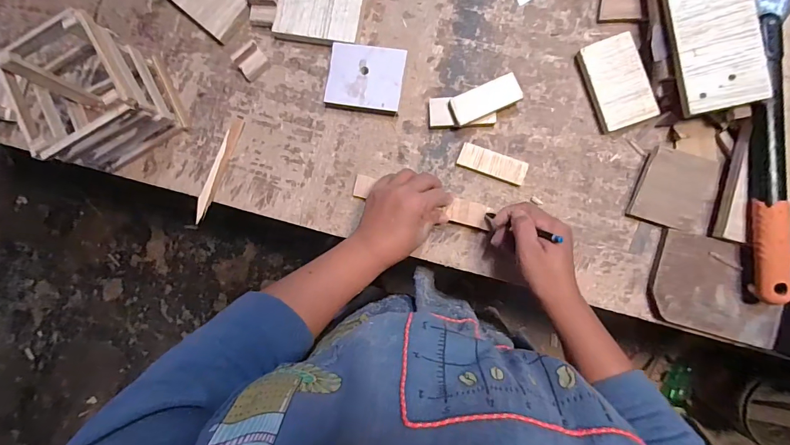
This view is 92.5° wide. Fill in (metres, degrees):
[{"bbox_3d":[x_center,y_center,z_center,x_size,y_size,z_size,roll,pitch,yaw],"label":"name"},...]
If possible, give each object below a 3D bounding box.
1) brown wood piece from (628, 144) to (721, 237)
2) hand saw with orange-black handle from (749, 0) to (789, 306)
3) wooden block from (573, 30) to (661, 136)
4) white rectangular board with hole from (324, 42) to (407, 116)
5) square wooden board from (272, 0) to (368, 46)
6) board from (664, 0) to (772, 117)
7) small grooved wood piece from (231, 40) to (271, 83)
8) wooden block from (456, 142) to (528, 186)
[{"bbox_3d":[0.341,-0.038,0.455,0.088,0.011,0.090,15,91,7],"label":"brown wood piece"},{"bbox_3d":[0.417,-0.196,0.416,0.071,0.018,0.556,-3,89,7],"label":"hand saw with orange-black handle"},{"bbox_3d":[0.272,-0.170,0.463,0.063,0.020,0.107,-19,87,6],"label":"wooden block"},{"bbox_3d":[-0.038,-0.190,0.501,0.098,0.022,0.082,9,90,7],"label":"white rectangular board with hole"},{"bbox_3d":[-0.099,-0.301,0.510,0.116,0.017,0.115,10,91,7],"label":"square wooden board"},{"bbox_3d":[0.349,-0.220,0.414,0.077,0.011,0.191,-11,89,18],"label":"board"},{"bbox_3d":[-0.197,-0.220,0.519,0.040,0.025,0.032,-36,85,5],"label":"small grooved wood piece"},{"bbox_3d":[0.124,-0.074,0.483,0.085,0.009,0.032,20,92,7],"label":"wooden block"}]

